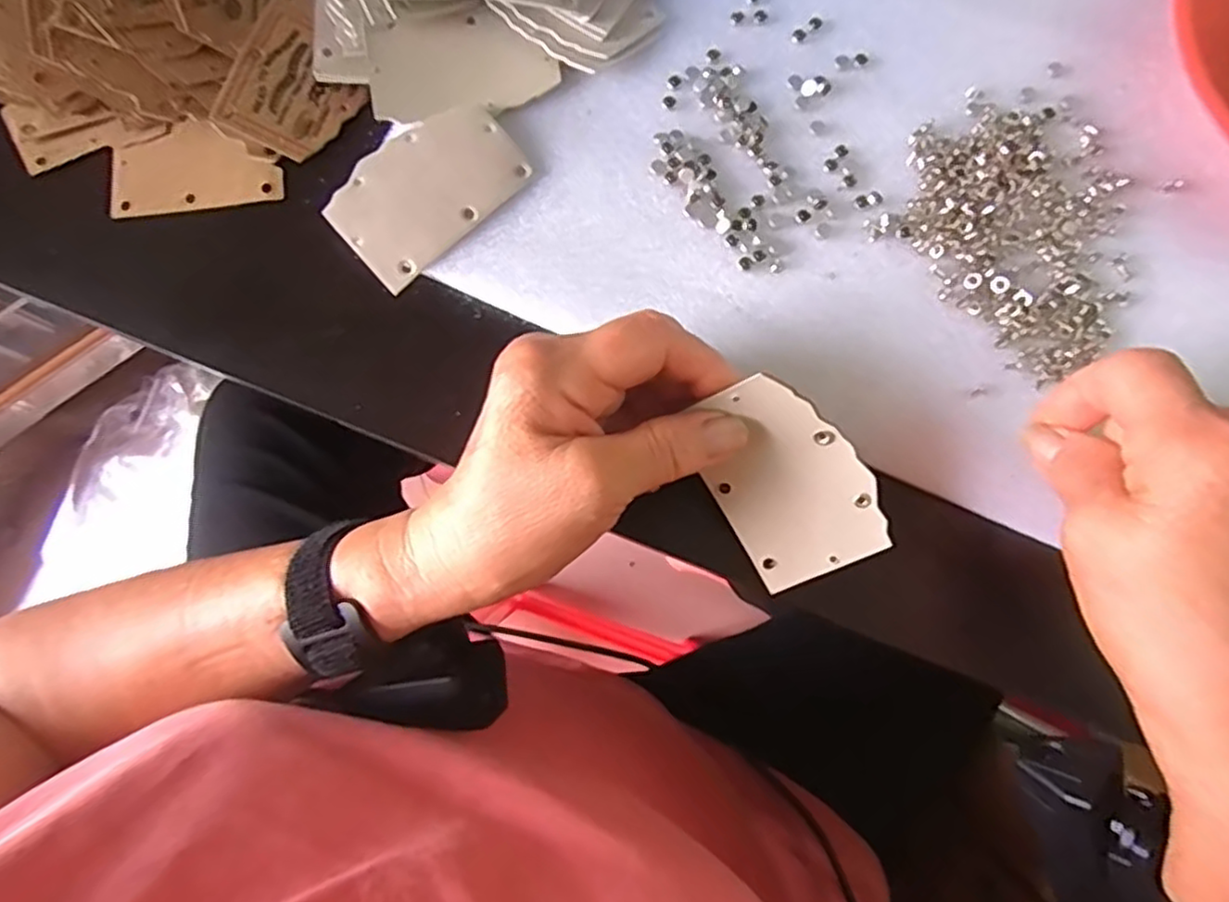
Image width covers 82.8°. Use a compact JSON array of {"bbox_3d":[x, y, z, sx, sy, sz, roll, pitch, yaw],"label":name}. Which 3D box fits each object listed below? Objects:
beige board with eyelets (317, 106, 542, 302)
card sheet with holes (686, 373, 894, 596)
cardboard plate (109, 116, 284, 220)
[{"bbox_3d":[-0.083,-0.116,0.309,0.084,0.005,0.054,-43,87,-4],"label":"beige board with eyelets"},{"bbox_3d":[0.064,0.012,0.266,0.055,0.005,0.082,-28,102,25],"label":"card sheet with holes"},{"bbox_3d":[-0.198,-0.134,0.328,0.077,0.008,0.041,-7,87,3],"label":"cardboard plate"}]

